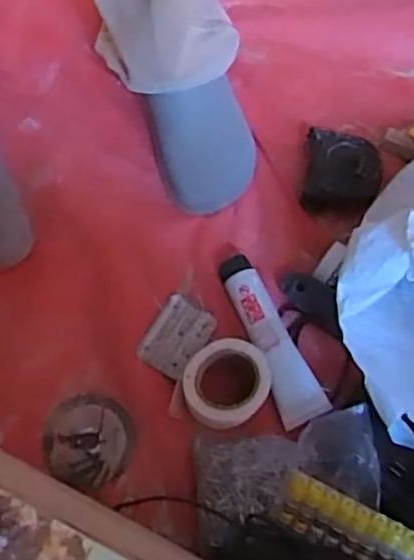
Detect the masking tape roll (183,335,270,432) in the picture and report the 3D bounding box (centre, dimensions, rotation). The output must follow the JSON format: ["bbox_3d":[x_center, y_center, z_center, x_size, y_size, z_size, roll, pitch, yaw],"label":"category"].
[{"bbox_3d":[0.017,0.100,0.642,0.079,0.047,0.084,0,71,-1],"label":"masking tape roll"}]

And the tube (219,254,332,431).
[{"bbox_3d":[0.060,0.055,0.668,0.038,0.030,0.181,-23,73,-9],"label":"tube"}]

